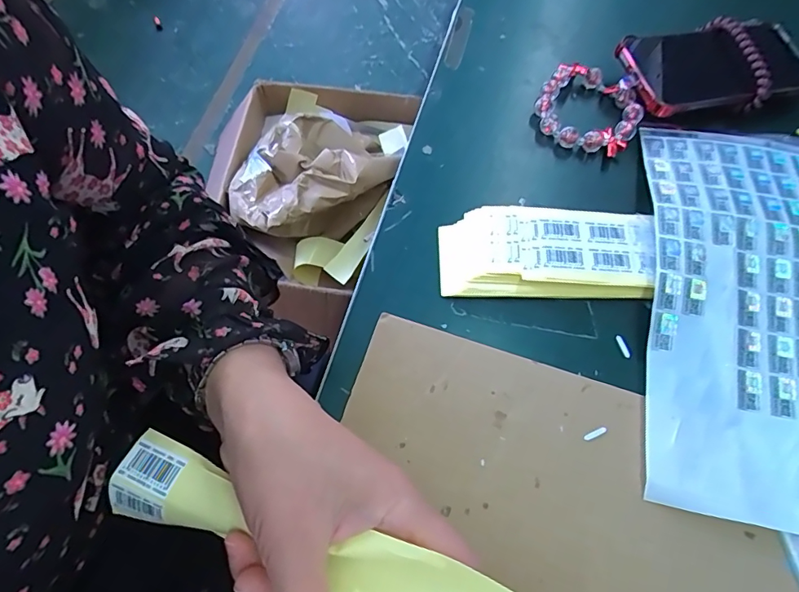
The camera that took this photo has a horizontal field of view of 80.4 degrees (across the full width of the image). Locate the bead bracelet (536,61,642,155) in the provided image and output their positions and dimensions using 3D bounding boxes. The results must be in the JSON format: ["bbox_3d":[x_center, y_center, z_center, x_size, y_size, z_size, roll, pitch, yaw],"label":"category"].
[{"bbox_3d":[0.153,-0.152,0.384,0.081,0.016,0.073,25,67,8],"label":"bead bracelet"}]

